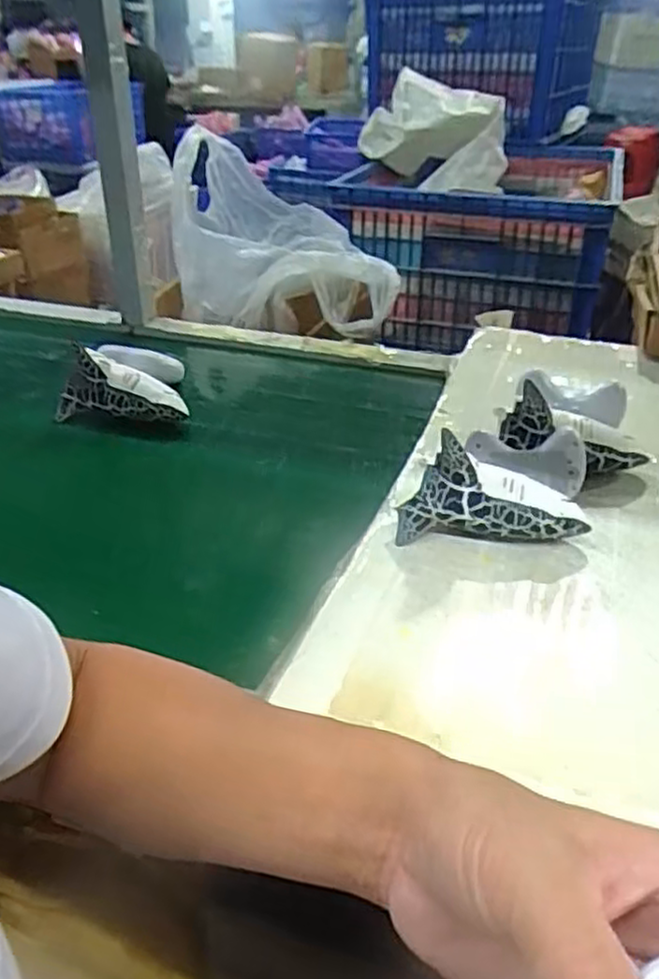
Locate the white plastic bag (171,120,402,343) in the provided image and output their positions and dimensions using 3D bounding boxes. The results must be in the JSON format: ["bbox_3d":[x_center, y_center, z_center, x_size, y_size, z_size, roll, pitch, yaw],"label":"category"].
[{"bbox_3d":[-0.112,-0.438,1.231,0.435,0.241,0.234,26,42,37],"label":"white plastic bag"}]

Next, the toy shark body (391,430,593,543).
[{"bbox_3d":[0.142,0.004,0.642,0.163,0.093,0.046,1,33,5],"label":"toy shark body"}]

